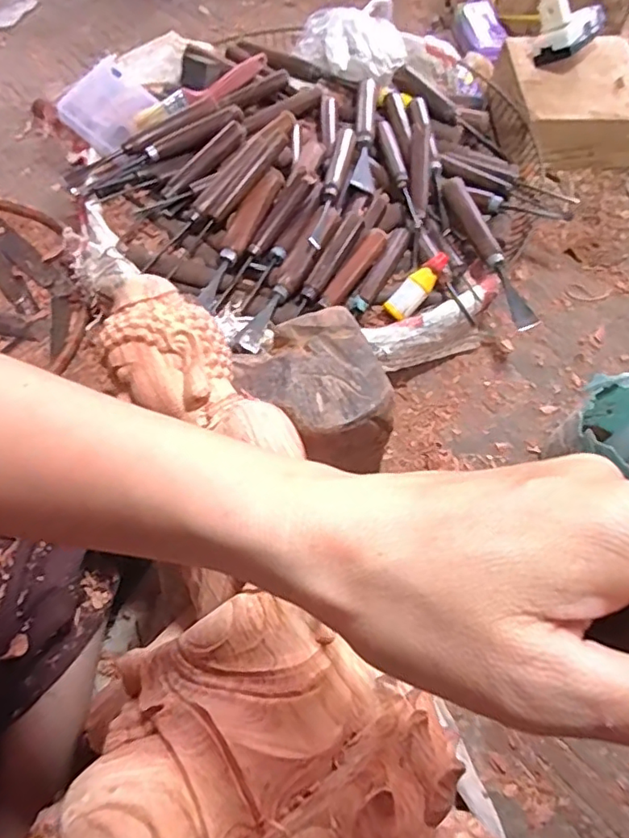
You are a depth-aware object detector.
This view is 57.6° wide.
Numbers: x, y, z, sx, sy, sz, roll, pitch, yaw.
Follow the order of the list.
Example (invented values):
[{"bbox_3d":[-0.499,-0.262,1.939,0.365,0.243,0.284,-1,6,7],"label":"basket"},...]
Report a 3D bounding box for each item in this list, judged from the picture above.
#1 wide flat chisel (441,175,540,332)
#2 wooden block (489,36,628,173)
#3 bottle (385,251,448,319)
[{"bbox_3d":[0.169,-0.162,0.551,0.022,0.028,0.181,-15,65,-9],"label":"wide flat chisel"},{"bbox_3d":[0.302,-0.377,0.683,0.155,0.071,0.150,-4,64,-4],"label":"wooden block"},{"bbox_3d":[0.097,-0.126,0.531,0.025,0.016,0.073,43,93,17],"label":"bottle"}]

